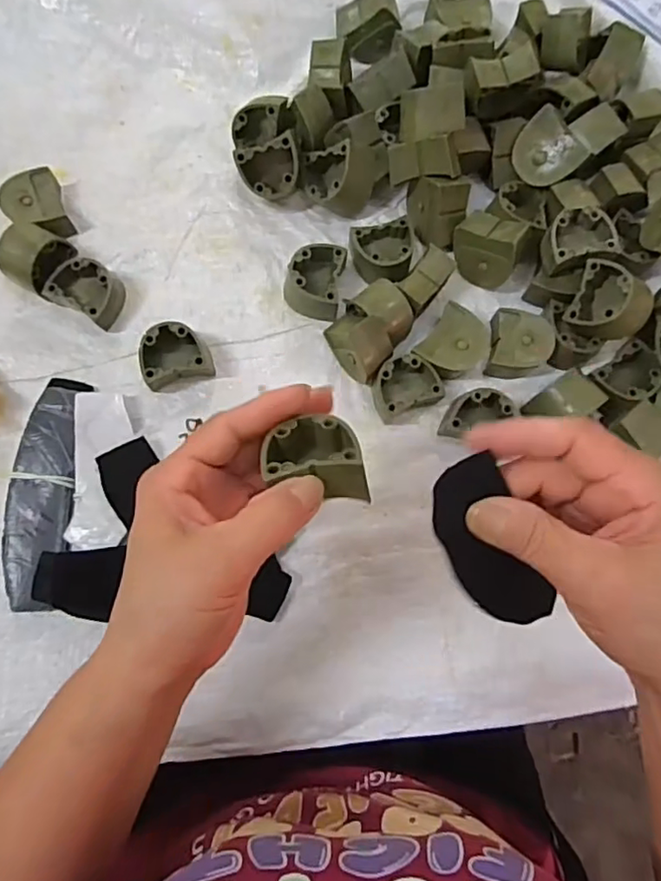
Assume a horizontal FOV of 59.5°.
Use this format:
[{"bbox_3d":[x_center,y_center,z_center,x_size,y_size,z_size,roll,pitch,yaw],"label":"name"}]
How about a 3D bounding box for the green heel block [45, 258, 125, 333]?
[{"bbox_3d":[-0.179,-0.110,0.425,0.046,0.024,0.039,24,76,3],"label":"green heel block"}]

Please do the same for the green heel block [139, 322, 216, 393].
[{"bbox_3d":[-0.110,-0.061,0.415,0.045,0.031,0.038,-14,78,-7],"label":"green heel block"}]

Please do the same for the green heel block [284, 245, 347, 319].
[{"bbox_3d":[-0.012,-0.118,0.428,0.040,0.025,0.050,11,76,-1],"label":"green heel block"}]

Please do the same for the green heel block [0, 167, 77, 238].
[{"bbox_3d":[-0.222,-0.176,0.434,0.039,0.025,0.052,-20,78,-8],"label":"green heel block"}]

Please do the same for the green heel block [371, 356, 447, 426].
[{"bbox_3d":[0.053,-0.038,0.415,0.047,0.024,0.037,-24,79,-9],"label":"green heel block"}]

